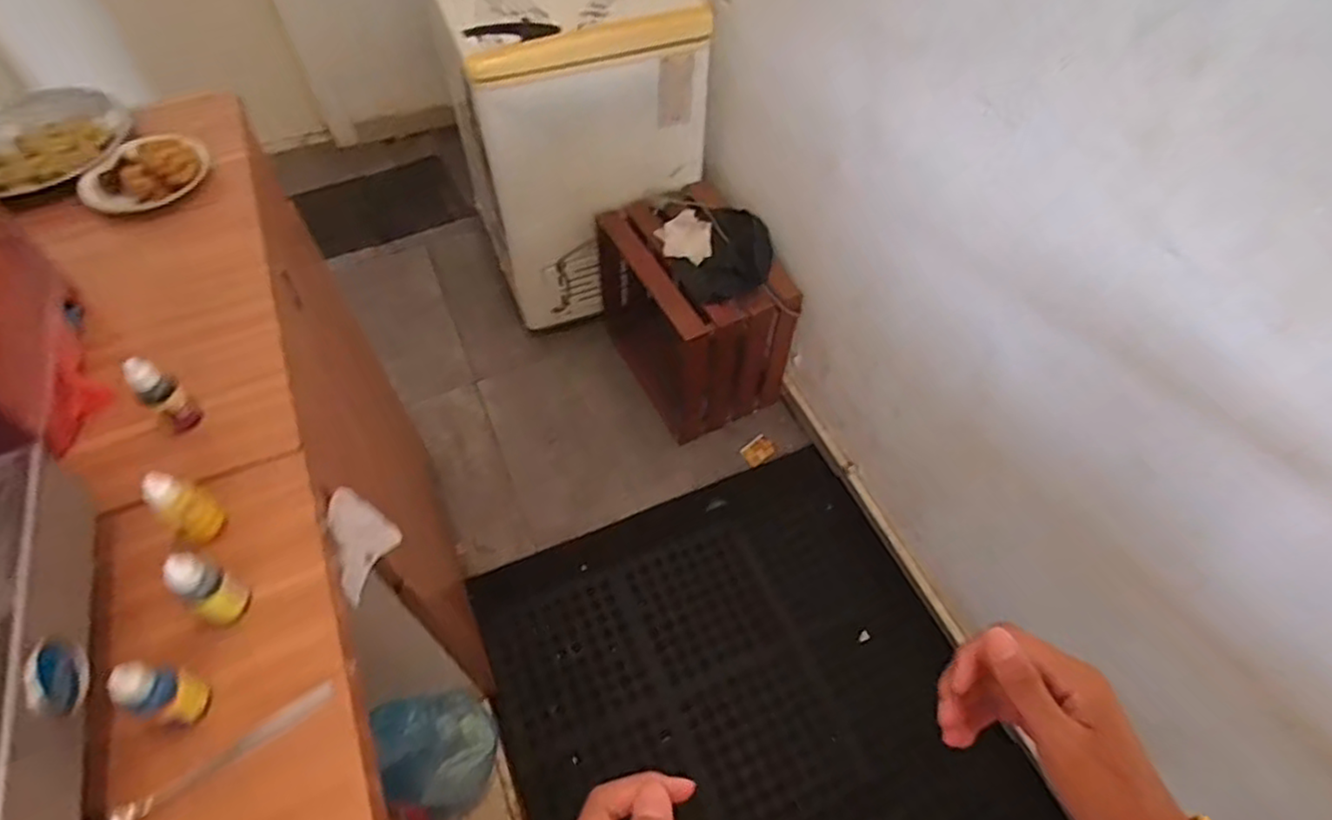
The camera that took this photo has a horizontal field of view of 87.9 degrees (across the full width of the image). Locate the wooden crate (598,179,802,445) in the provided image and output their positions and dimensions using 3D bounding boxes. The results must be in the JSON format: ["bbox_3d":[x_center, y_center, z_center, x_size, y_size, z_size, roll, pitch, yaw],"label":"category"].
[{"bbox_3d":[0.065,-0.259,1.767,0.311,0.416,0.498,-24,60,-18],"label":"wooden crate"}]

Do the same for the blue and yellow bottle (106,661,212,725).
[{"bbox_3d":[-0.340,0.191,0.467,0.025,0.084,0.029,16,57,10],"label":"blue and yellow bottle"}]

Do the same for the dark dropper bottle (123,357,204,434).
[{"bbox_3d":[-0.434,-0.012,0.597,0.025,0.076,0.030,33,61,20],"label":"dark dropper bottle"}]

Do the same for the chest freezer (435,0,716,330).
[{"bbox_3d":[-0.251,-0.767,1.821,0.543,0.739,0.626,-19,58,-13],"label":"chest freezer"}]

